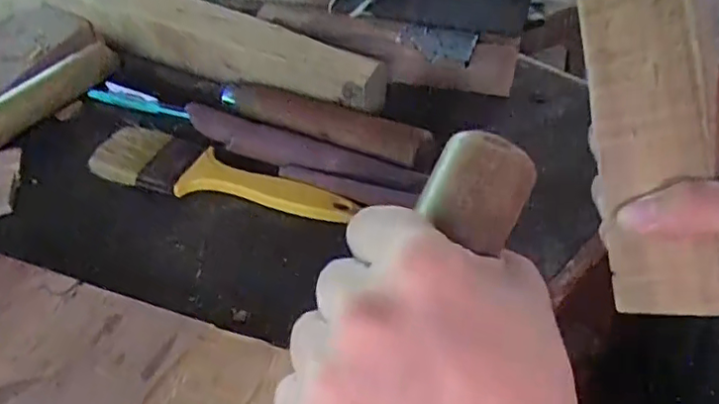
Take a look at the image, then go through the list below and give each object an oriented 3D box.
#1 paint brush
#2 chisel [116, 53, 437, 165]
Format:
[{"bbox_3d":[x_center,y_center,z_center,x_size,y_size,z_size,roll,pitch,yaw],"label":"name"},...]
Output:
[{"bbox_3d":[-0.084,-0.018,0.386,0.165,0.018,0.041,11,46,12],"label":"paint brush"},{"bbox_3d":[-0.067,-0.064,0.410,0.230,0.022,0.026,19,48,20],"label":"chisel"}]

